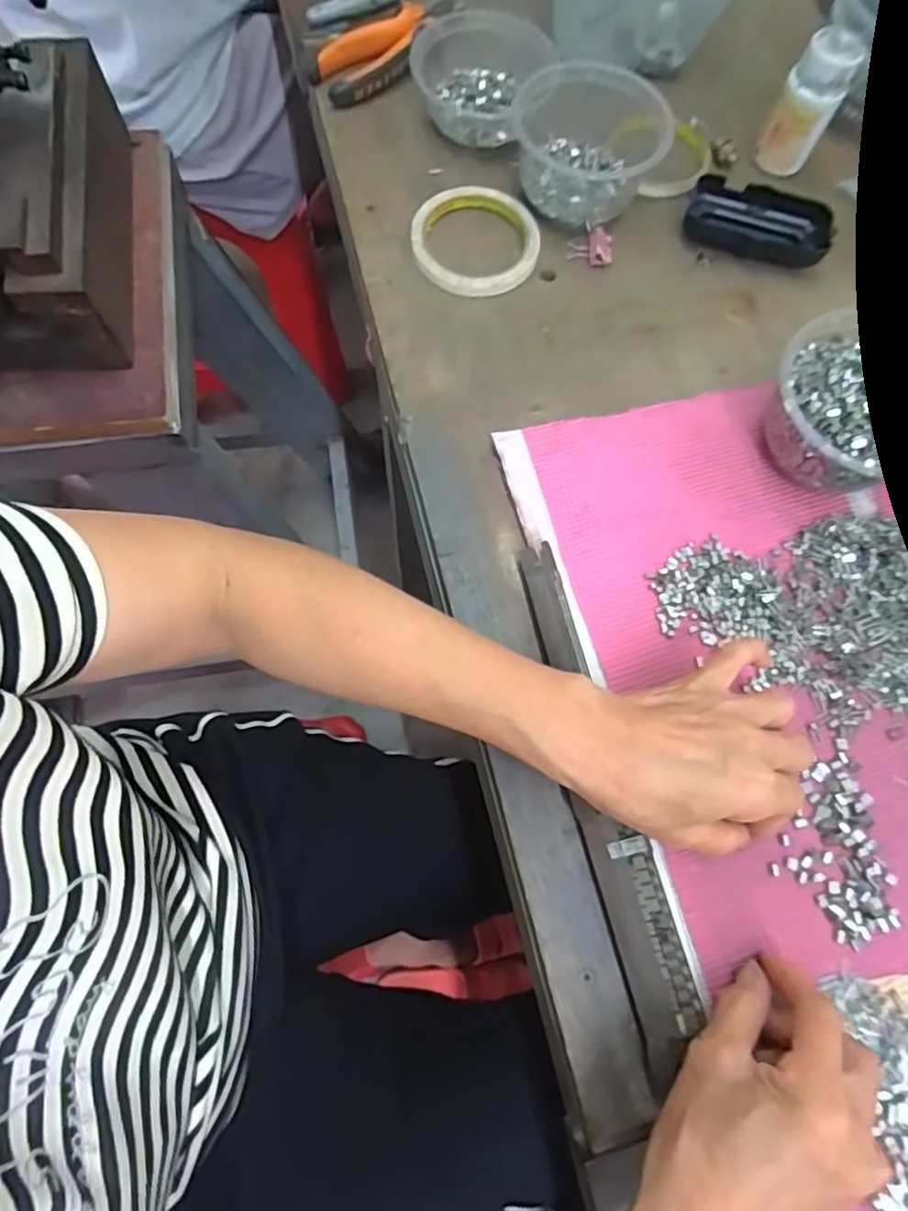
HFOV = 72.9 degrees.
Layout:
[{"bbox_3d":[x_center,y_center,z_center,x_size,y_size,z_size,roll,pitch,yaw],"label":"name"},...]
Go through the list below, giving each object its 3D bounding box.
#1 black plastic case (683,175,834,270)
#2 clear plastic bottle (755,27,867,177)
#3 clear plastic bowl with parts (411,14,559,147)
[{"bbox_3d":[0.239,-0.301,0.484,0.107,0.023,0.054,21,73,5],"label":"black plastic case"},{"bbox_3d":[0.273,-0.387,0.479,0.042,0.087,0.033,32,66,10],"label":"clear plastic bottle"},{"bbox_3d":[0.017,-0.431,0.497,0.104,0.051,0.108,0,72,-1],"label":"clear plastic bowl with parts"}]

